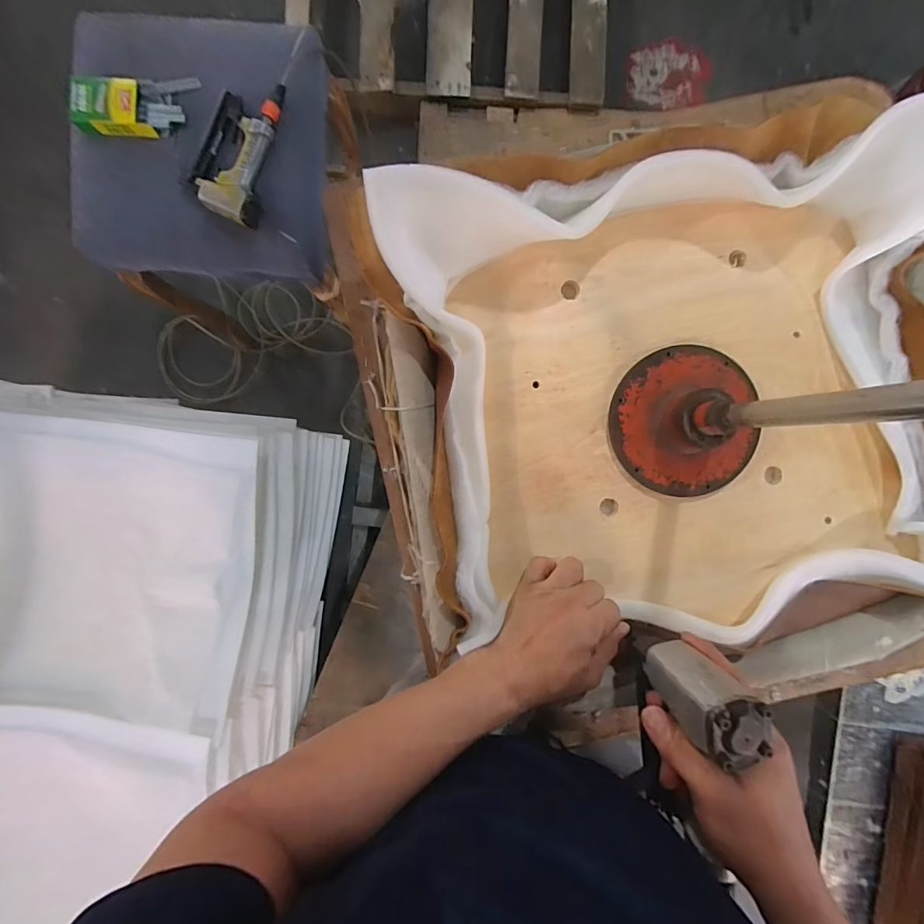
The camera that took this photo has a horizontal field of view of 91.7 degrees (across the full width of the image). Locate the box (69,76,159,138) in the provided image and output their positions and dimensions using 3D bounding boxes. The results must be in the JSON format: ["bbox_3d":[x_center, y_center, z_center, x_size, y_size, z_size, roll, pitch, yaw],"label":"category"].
[{"bbox_3d":[-0.598,-0.607,0.763,0.128,0.029,0.080,2,93,-1],"label":"box"}]

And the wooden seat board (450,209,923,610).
[{"bbox_3d":[0.214,-0.048,0.447,0.395,0.021,0.385,-10,93,0],"label":"wooden seat board"}]

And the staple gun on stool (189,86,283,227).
[{"bbox_3d":[-0.393,-0.548,0.780,0.119,0.042,0.246,14,92,-1],"label":"staple gun on stool"}]

